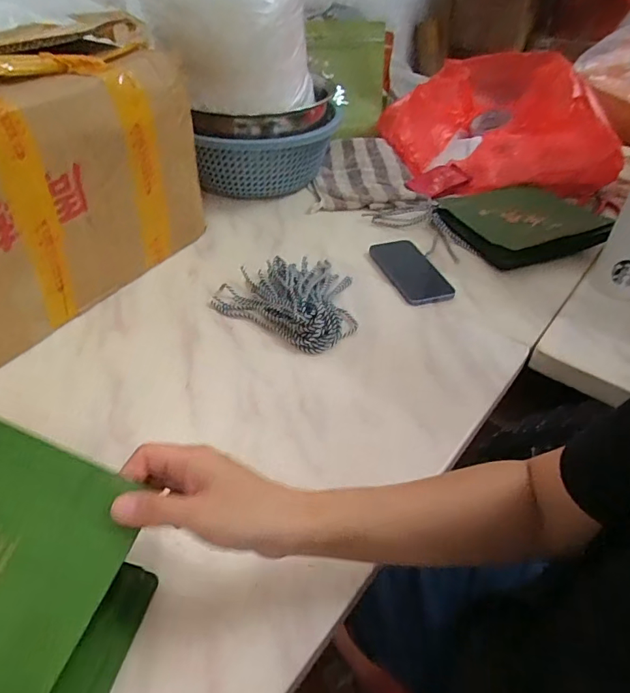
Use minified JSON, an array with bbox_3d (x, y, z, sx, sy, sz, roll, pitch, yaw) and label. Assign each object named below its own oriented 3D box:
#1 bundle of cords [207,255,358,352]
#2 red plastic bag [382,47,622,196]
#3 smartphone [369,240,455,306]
[{"bbox_3d":[-0.022,-0.074,0.652,0.179,0.032,0.158,25,47,24],"label":"bundle of cords"},{"bbox_3d":[0.357,-0.455,0.993,0.420,0.152,0.365,-3,43,-5],"label":"red plastic bag"},{"bbox_3d":[0.138,-0.114,0.720,0.070,0.009,0.156,-11,44,-14],"label":"smartphone"}]

